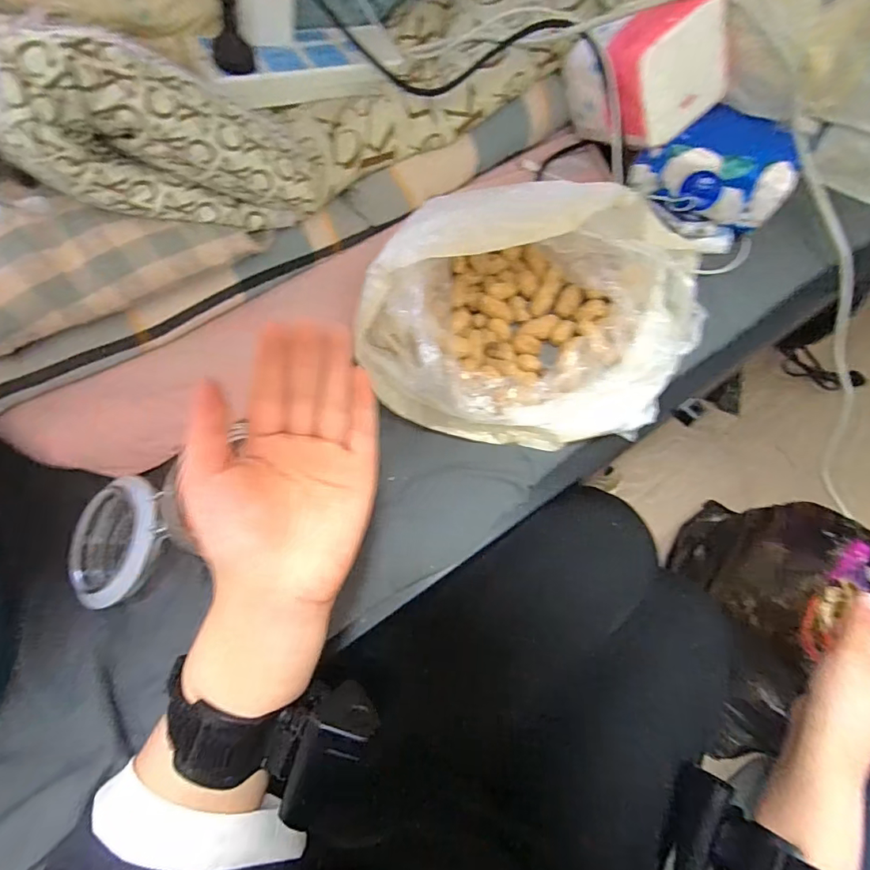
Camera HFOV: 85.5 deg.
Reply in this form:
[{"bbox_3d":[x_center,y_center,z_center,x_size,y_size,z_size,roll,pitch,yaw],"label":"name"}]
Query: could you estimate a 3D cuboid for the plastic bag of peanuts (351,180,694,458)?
[{"bbox_3d":[0.087,-0.102,0.393,0.271,0.098,0.203,5,68,2],"label":"plastic bag of peanuts"}]

